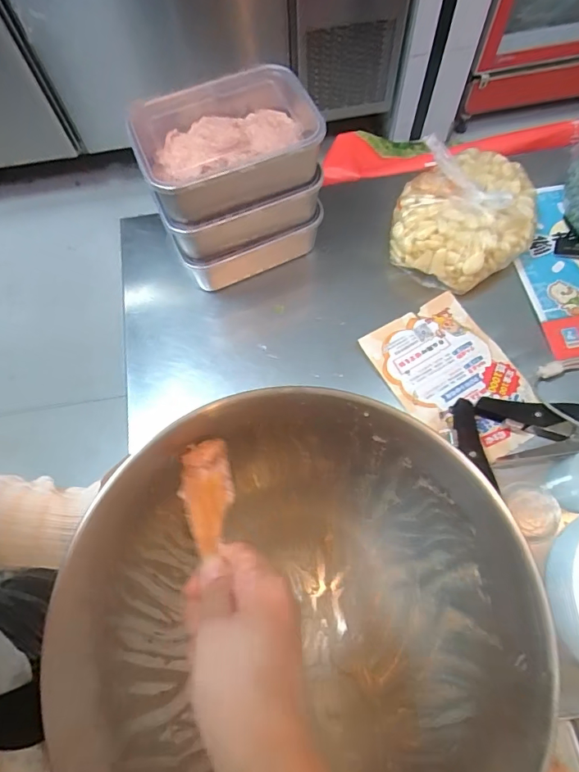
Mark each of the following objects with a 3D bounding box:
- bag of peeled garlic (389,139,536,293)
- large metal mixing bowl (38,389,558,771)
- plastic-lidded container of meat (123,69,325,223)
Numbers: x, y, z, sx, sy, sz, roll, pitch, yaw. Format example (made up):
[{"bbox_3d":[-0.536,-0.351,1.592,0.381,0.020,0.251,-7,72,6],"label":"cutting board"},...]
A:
[{"bbox_3d":[0.220,-0.215,0.572,0.165,0.067,0.191,25,71,12],"label":"bag of peeled garlic"},{"bbox_3d":[0.004,0.153,0.333,0.256,0.224,0.235,-1,68,2],"label":"large metal mixing bowl"},{"bbox_3d":[-0.058,-0.251,0.467,0.188,0.045,0.133,-18,68,-5],"label":"plastic-lidded container of meat"}]

